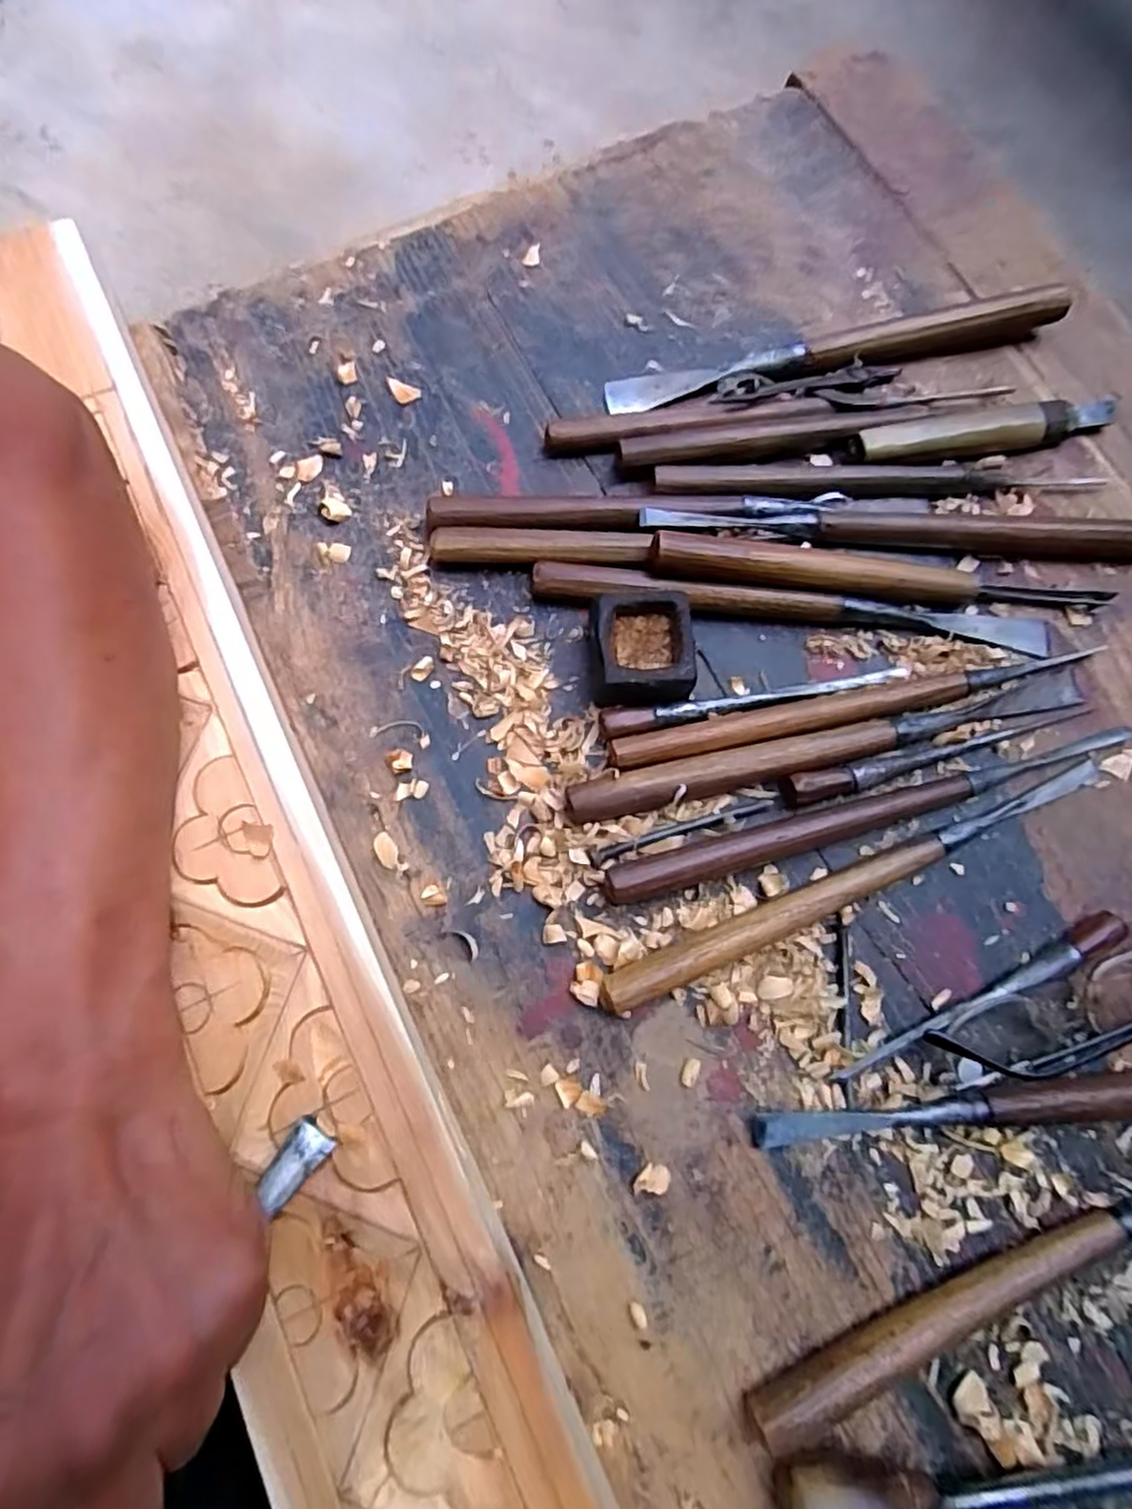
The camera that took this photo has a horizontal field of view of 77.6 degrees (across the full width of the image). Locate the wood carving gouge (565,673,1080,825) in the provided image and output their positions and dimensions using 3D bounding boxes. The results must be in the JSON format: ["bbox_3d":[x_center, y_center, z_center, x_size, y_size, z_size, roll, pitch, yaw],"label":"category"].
[{"bbox_3d":[0.122,-0.004,0.321,0.246,0.016,0.021,-12,76,-3],"label":"wood carving gouge"}]

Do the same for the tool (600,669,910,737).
[{"bbox_3d":[0.090,-0.028,0.330,0.149,0.012,0.012,-12,76,-3],"label":"tool"}]

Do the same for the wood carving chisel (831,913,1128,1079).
[{"bbox_3d":[0.176,0.105,0.297,0.140,0.011,0.012,-26,77,-7],"label":"wood carving chisel"}]

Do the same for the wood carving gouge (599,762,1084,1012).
[{"bbox_3d":[0.129,0.055,0.306,0.245,0.016,0.020,-23,77,-6],"label":"wood carving gouge"}]

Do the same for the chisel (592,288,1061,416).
[{"bbox_3d":[0.144,-0.219,0.378,0.247,0.022,0.023,-12,76,-3],"label":"chisel"}]

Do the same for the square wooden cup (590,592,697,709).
[{"bbox_3d":[0.035,-0.048,0.328,0.044,0.026,0.051,-6,76,-2],"label":"square wooden cup"}]

